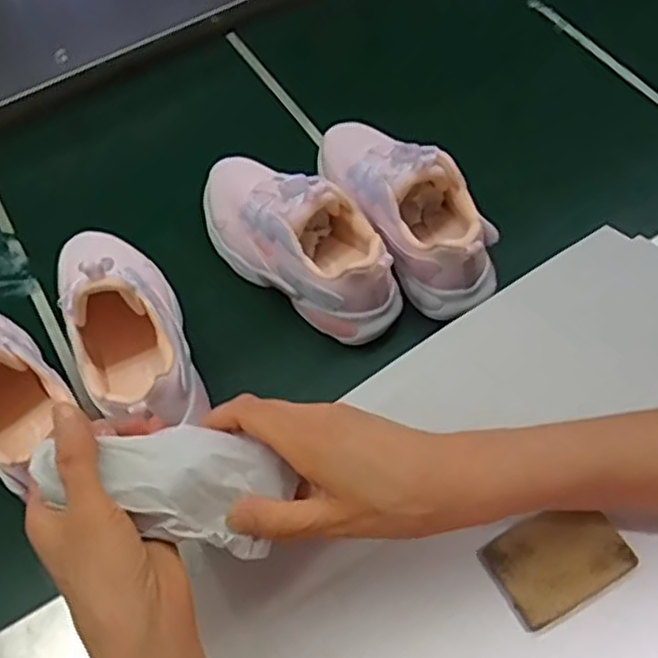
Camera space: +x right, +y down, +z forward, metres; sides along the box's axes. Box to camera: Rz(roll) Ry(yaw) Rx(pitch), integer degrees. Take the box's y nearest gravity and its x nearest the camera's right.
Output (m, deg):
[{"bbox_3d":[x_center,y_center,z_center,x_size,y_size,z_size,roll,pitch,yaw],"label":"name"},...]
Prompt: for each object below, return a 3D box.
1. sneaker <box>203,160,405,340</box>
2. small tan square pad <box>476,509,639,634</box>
[{"bbox_3d":[-0.034,-0.084,0.597,0.223,0.103,0.080,37,68,22],"label":"sneaker"},{"bbox_3d":[0.131,0.132,0.402,0.075,0.014,0.052,-27,62,-11],"label":"small tan square pad"}]

